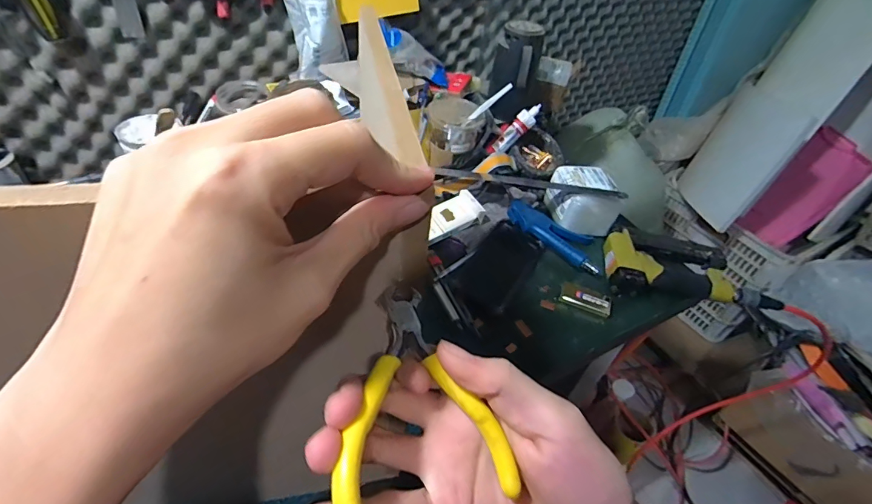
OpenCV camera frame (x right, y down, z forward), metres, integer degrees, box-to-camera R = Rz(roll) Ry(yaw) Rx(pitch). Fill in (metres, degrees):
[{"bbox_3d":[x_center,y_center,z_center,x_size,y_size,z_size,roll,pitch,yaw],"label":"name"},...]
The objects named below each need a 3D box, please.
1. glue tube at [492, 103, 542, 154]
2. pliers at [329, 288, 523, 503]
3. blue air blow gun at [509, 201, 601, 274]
[{"bbox_3d":[0.143,-0.215,0.754,0.025,0.103,0.029,27,23,-47],"label":"glue tube"},{"bbox_3d":[-0.011,0.060,0.185,0.072,0.014,0.093,5,52,-31],"label":"pliers"},{"bbox_3d":[0.182,-0.030,0.671,0.154,0.029,0.084,22,45,15],"label":"blue air blow gun"}]

